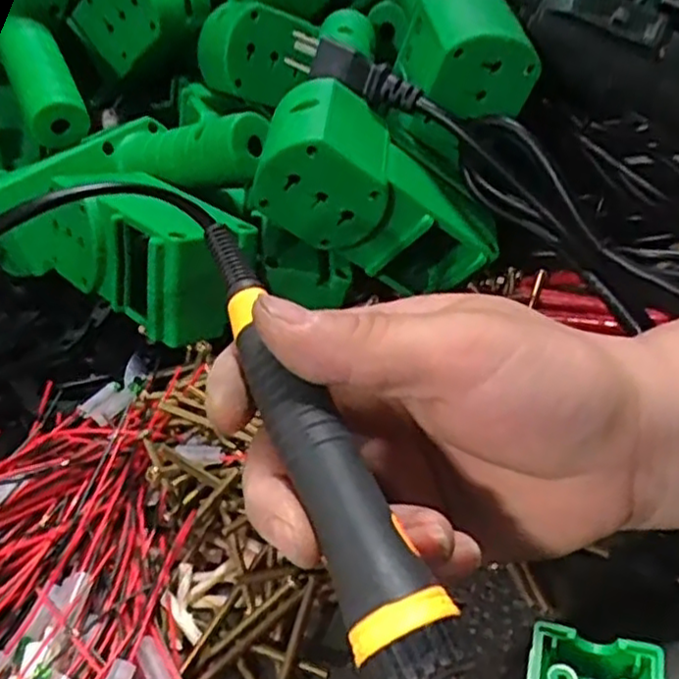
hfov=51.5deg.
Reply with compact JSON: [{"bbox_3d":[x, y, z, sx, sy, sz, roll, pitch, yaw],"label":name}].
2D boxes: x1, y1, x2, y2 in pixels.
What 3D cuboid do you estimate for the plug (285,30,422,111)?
[{"bbox_3d":[0.005,-0.122,0.322,0.068,0.020,0.019,27,44,10],"label":"plug"}]

